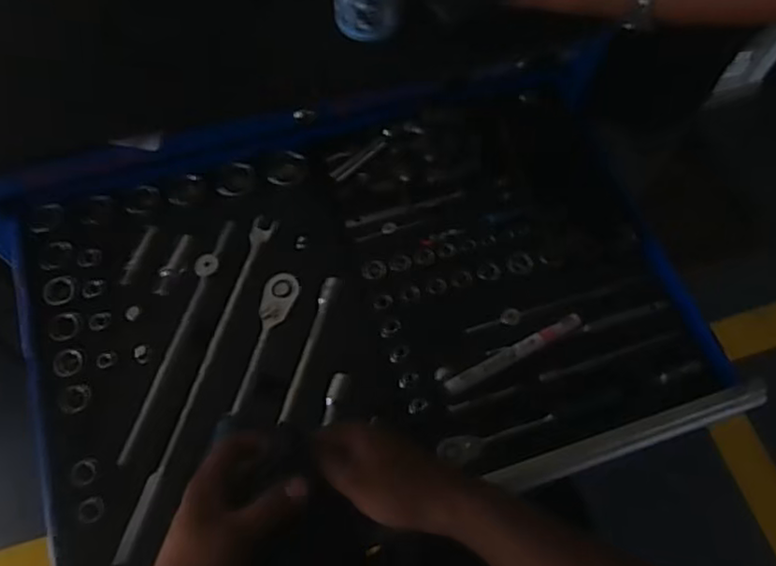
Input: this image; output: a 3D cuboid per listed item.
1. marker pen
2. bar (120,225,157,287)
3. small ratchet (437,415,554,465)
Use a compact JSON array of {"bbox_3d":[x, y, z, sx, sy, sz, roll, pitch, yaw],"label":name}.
[{"bbox_3d":[0.114,0.062,0.584,0.146,0.020,0.020,-25,69,-13],"label":"marker pen"},{"bbox_3d":[-0.242,-0.027,0.619,0.011,0.007,0.068,14,66,4],"label":"bar"},{"bbox_3d":[0.094,0.133,0.555,0.107,0.013,0.024,-15,67,-9],"label":"small ratchet"}]

